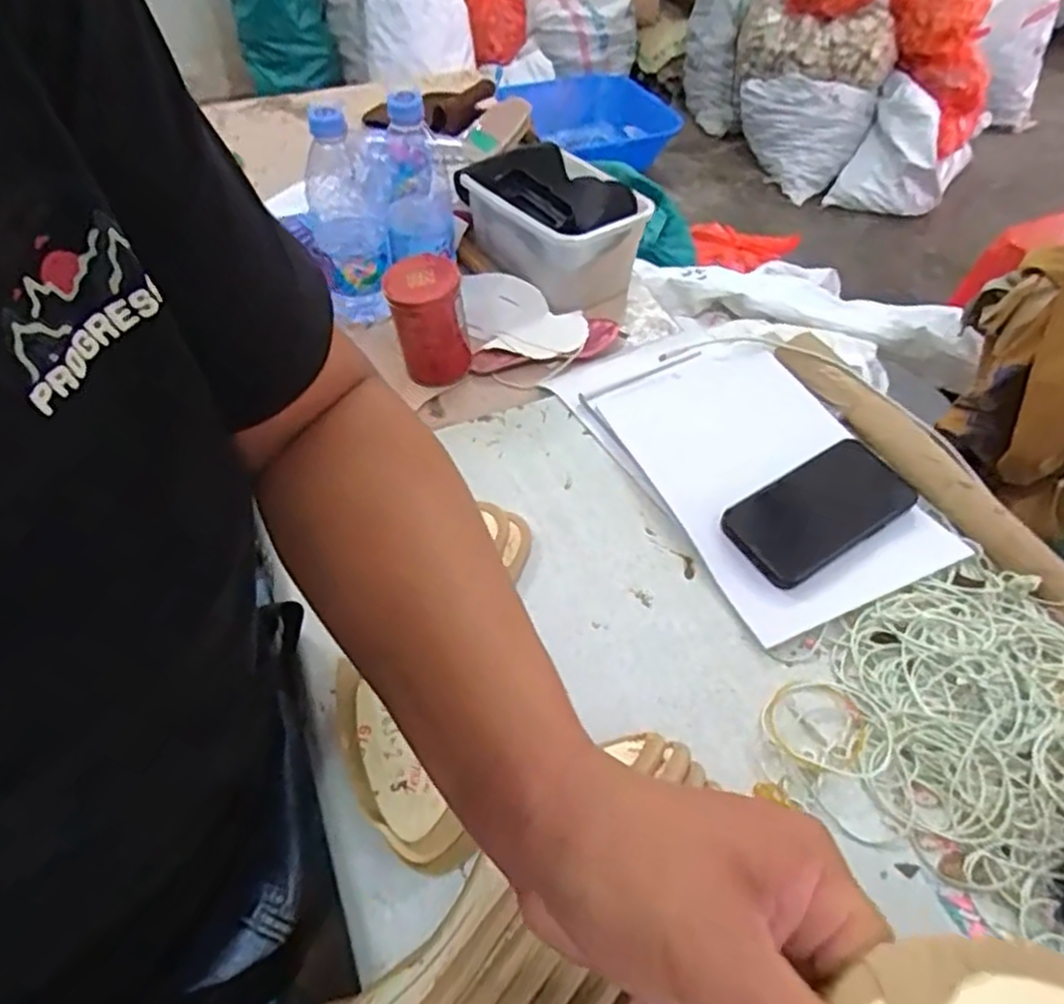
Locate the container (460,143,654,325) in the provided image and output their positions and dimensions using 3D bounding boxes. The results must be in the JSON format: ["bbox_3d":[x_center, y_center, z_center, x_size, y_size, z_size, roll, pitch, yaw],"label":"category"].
[{"bbox_3d":[0.030,-0.297,0.760,0.127,0.094,0.192,-31,58,-24],"label":"container"}]

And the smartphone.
[{"bbox_3d":[0.224,0.003,0.546,0.152,0.010,0.078,-27,56,-22],"label":"smartphone"}]

